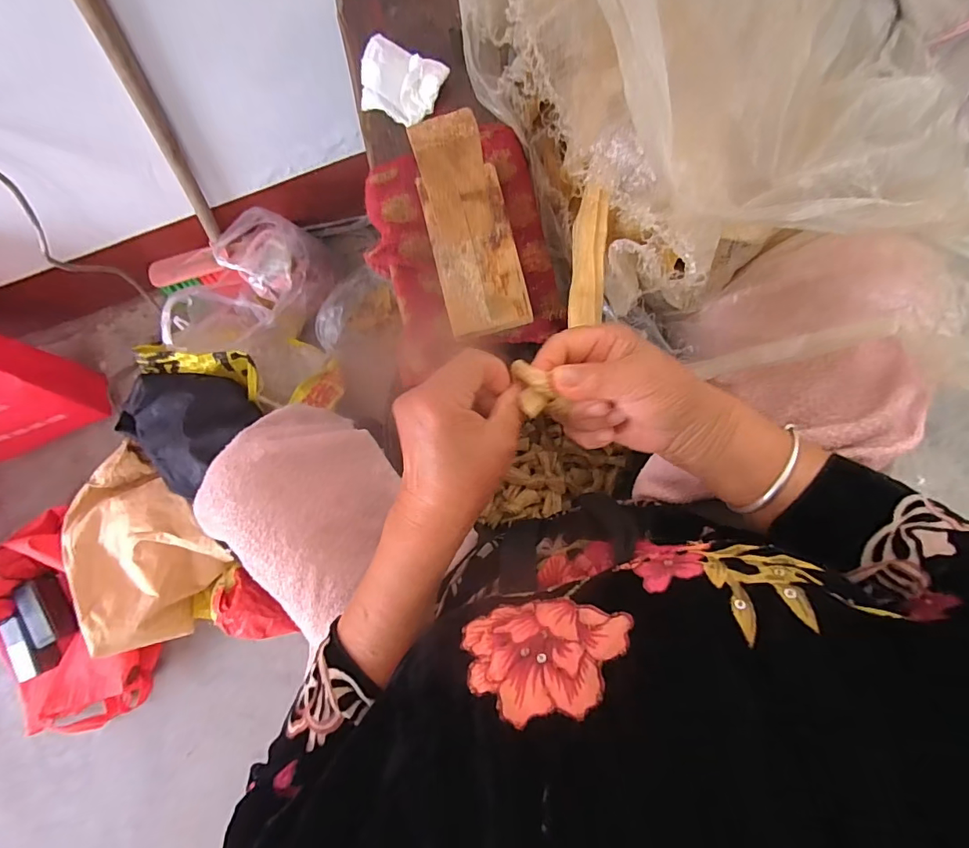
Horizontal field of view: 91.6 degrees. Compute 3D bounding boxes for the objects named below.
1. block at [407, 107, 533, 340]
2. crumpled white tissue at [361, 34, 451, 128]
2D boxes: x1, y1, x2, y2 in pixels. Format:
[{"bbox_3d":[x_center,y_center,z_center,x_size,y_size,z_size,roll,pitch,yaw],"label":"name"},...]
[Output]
[{"bbox_3d":[-0.015,-0.152,0.358,0.071,0.126,0.135,-14,88,7],"label":"block"},{"bbox_3d":[-0.079,-0.314,0.433,0.072,0.019,0.057,27,93,7],"label":"crumpled white tissue"}]

